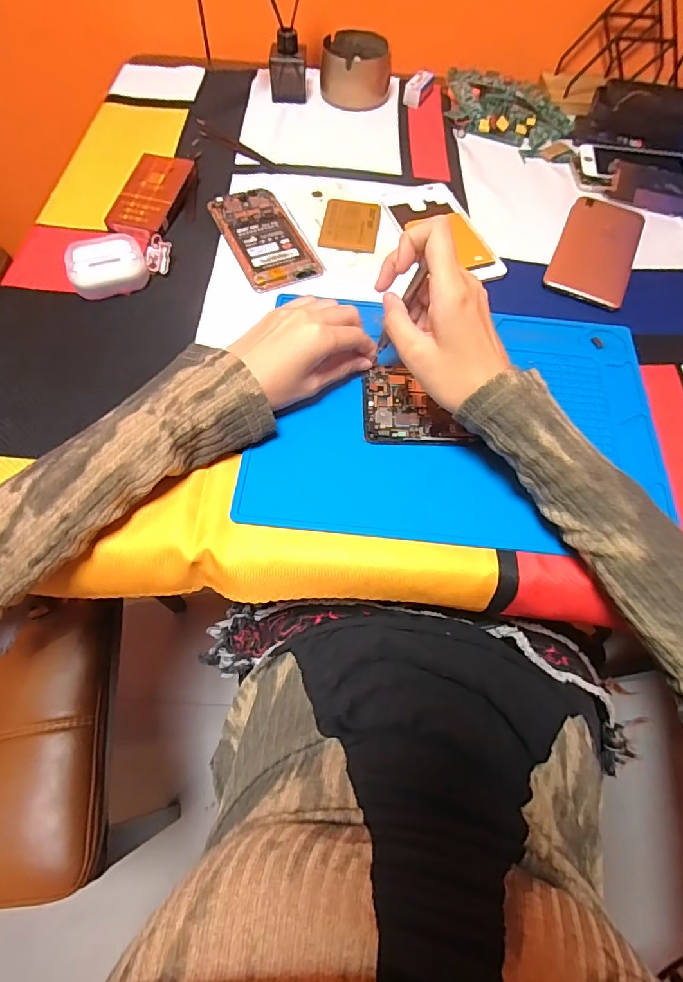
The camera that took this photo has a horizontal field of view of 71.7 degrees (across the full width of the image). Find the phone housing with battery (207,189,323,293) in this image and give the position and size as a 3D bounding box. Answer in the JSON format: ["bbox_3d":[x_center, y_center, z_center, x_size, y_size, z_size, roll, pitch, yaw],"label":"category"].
[{"bbox_3d":[-0.077,-0.251,0.465,0.068,0.006,0.139,-23,66,-13],"label":"phone housing with battery"}]

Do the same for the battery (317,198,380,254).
[{"bbox_3d":[0.009,-0.265,0.472,0.055,0.007,0.070,7,63,2],"label":"battery"}]

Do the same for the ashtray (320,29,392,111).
[{"bbox_3d":[0.017,-0.518,0.584,0.085,0.047,0.092,0,63,-2],"label":"ashtray"}]

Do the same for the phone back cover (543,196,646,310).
[{"bbox_3d":[0.256,-0.245,0.474,0.078,0.009,0.156,23,65,9],"label":"phone back cover"}]

